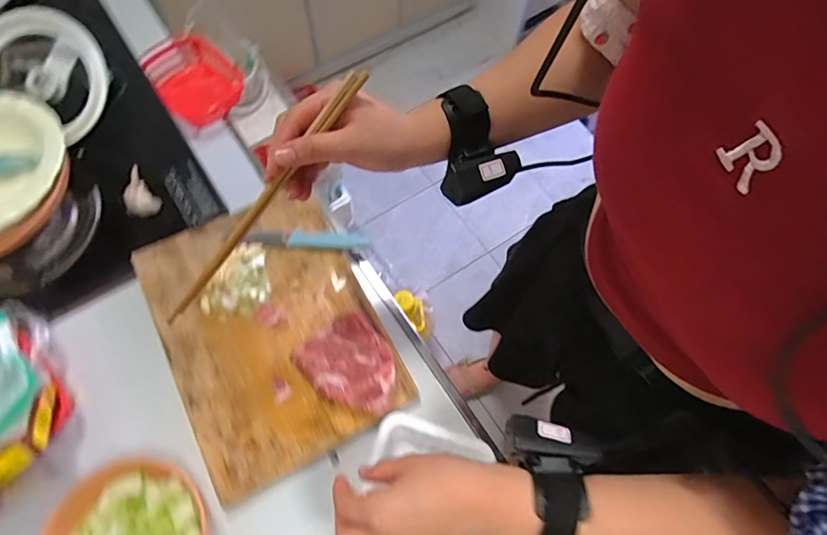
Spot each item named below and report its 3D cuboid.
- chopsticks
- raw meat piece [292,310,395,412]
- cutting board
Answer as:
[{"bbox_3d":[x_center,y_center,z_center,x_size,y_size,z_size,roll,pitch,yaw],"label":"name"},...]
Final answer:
[{"bbox_3d":[-0.125,-0.049,0.377,0.269,0.014,0.011,-47,72,16],"label":"chopsticks"},{"bbox_3d":[-0.071,0.113,0.529,0.089,0.042,0.107,-36,72,-16],"label":"raw meat piece"},{"bbox_3d":[-0.176,0.067,0.566,0.238,0.029,0.325,-27,70,-13],"label":"cutting board"}]

